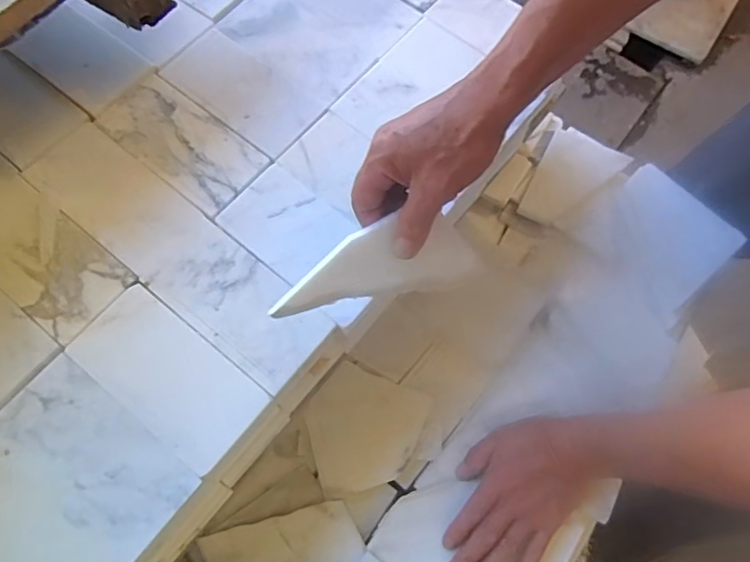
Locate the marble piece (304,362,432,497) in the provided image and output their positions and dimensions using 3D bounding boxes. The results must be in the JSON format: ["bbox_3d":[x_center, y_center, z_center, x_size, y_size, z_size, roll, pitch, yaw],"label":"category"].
[{"bbox_3d":[-0.018,0.157,0.538,0.119,0.016,0.126,24,71,9],"label":"marble piece"}]

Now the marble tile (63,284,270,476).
[{"bbox_3d":[-0.160,0.071,0.396,0.146,0.008,0.072,37,74,13],"label":"marble tile"}]

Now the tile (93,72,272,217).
[{"bbox_3d":[-0.175,-0.128,0.468,0.150,0.005,0.074,38,74,13],"label":"tile"}]

